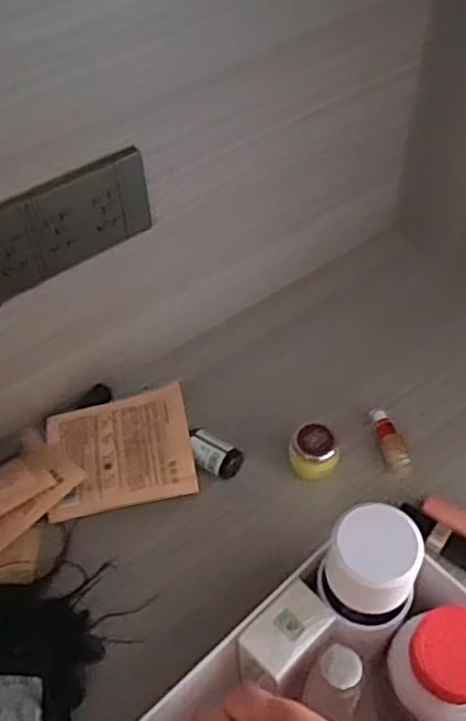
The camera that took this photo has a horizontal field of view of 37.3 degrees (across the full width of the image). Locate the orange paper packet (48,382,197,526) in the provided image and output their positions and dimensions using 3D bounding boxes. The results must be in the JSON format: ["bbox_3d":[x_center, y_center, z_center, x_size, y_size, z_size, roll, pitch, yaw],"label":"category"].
[{"bbox_3d":[-0.098,0.075,0.601,0.124,0.018,0.108,-10,51,-5],"label":"orange paper packet"}]

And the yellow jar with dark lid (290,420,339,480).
[{"bbox_3d":[0.069,0.078,0.587,0.040,0.038,0.034,-4,51,0],"label":"yellow jar with dark lid"}]

